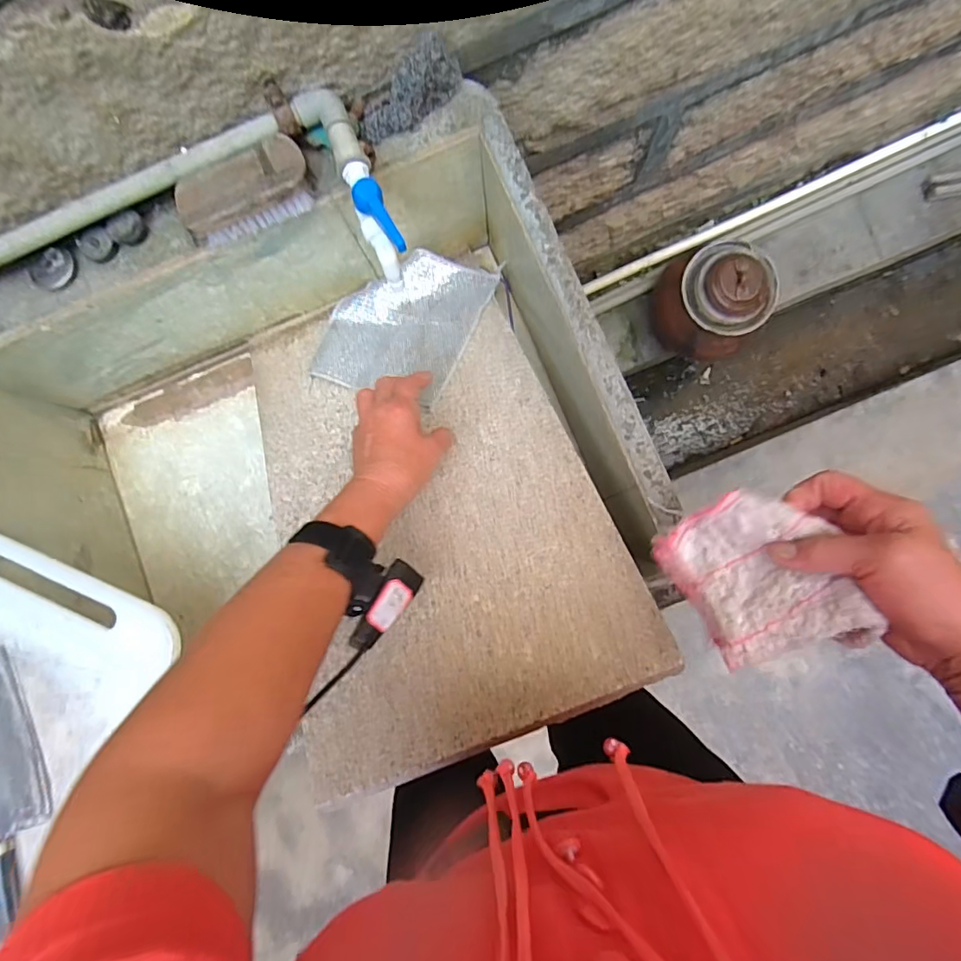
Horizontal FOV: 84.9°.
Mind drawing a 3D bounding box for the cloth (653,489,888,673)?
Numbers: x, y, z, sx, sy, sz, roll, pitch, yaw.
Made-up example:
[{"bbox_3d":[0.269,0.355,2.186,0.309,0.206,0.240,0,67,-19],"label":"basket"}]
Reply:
[{"bbox_3d":[0.180,0.066,0.349,0.101,0.024,0.106,-36,61,30],"label":"cloth"}]

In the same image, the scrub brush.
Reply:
[{"bbox_3d":[-0.226,-0.276,0.506,0.130,0.038,0.059,-24,86,2],"label":"scrub brush"}]

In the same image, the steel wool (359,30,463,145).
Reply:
[{"bbox_3d":[-0.070,-0.369,0.507,0.106,0.043,0.034,-37,85,14],"label":"steel wool"}]

